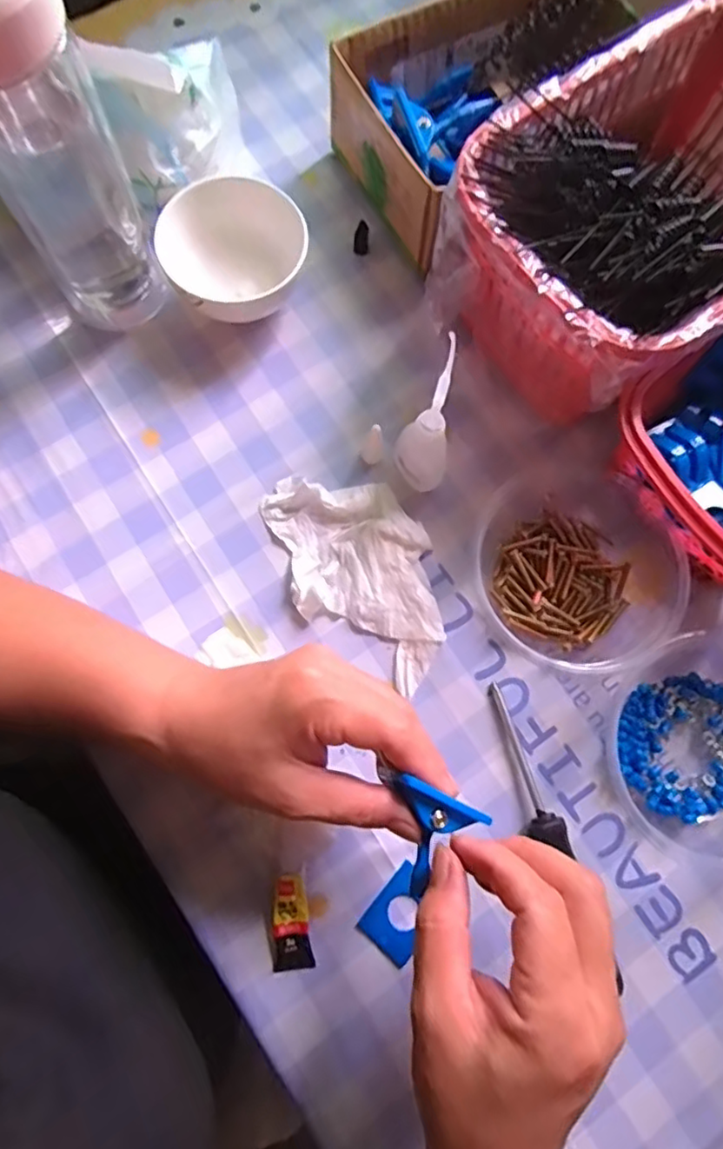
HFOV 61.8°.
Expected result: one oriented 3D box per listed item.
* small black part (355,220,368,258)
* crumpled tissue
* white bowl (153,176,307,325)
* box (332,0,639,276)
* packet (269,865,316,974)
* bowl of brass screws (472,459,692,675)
[{"bbox_3d":[0.000,-0.226,0.407,0.010,0.025,0.008,2,77,0],"label":"small black part"},{"bbox_3d":[0.000,-0.001,0.353,0.081,0.013,0.138,-20,79,-6],"label":"crumpled tissue"},{"bbox_3d":[-0.077,-0.194,0.377,0.085,0.051,0.078,0,77,-2],"label":"white bowl"},{"bbox_3d":[0.077,-0.296,0.391,0.196,0.071,0.127,-33,80,-8],"label":"box"},{"bbox_3d":[-0.036,0.178,0.308,0.021,0.007,0.053,-1,96,-1],"label":"packet"},{"bbox_3d":[0.125,-0.004,0.344,0.113,0.039,0.120,-21,79,-6],"label":"bowl of brass screws"}]

